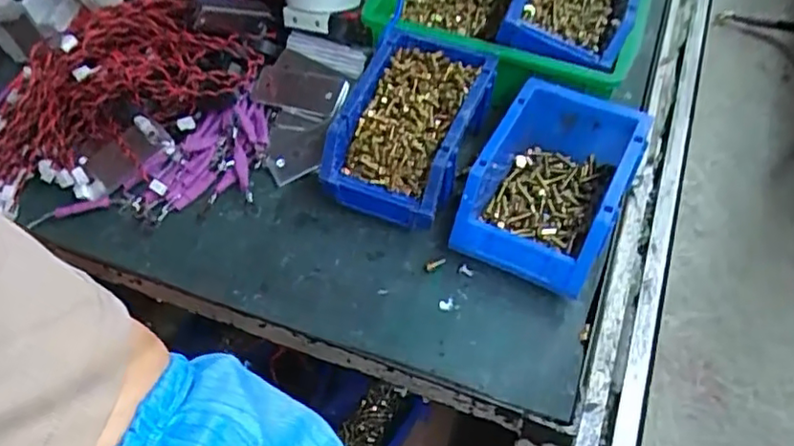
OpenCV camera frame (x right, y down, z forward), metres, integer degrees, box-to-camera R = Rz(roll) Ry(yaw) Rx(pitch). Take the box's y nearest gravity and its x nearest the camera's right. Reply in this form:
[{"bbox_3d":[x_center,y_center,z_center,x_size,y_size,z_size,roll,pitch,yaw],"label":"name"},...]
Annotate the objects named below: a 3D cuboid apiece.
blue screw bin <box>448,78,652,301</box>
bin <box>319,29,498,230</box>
[{"bbox_3d":[0.126,-0.028,0.523,0.115,0.079,0.158,21,58,17],"label":"blue screw bin"},{"bbox_3d":[0.013,-0.081,0.558,0.109,0.084,0.163,16,57,15],"label":"bin"}]

